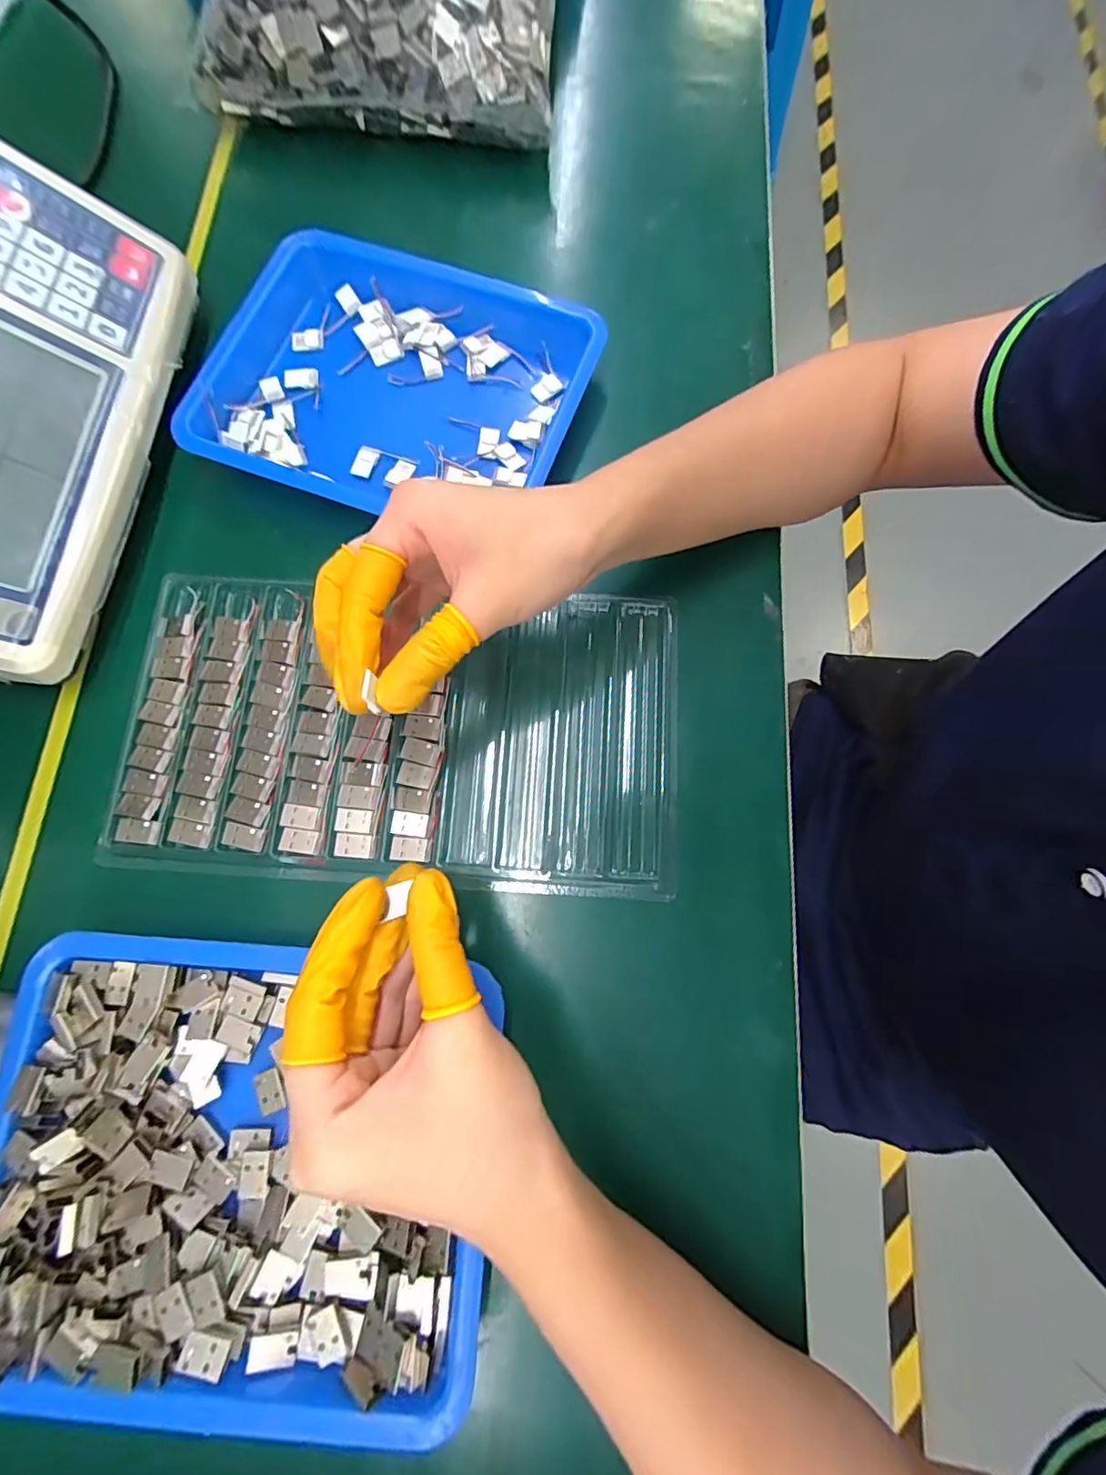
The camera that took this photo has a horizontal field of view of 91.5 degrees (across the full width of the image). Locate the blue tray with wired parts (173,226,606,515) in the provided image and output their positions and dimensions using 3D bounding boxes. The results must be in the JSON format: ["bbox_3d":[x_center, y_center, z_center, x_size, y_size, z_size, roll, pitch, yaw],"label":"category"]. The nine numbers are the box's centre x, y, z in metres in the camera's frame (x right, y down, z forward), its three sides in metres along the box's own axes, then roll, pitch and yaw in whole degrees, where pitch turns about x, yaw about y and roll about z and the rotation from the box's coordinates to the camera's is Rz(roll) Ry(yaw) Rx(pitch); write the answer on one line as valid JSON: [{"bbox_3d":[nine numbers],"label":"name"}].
[{"bbox_3d":[-0.101,-0.209,0.319,0.221,0.028,0.164,19,77,3],"label":"blue tray with wired parts"}]

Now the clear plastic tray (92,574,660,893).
[{"bbox_3d":[-0.079,-0.005,0.288,0.284,0.013,0.155,3,77,-1],"label":"clear plastic tray"}]

